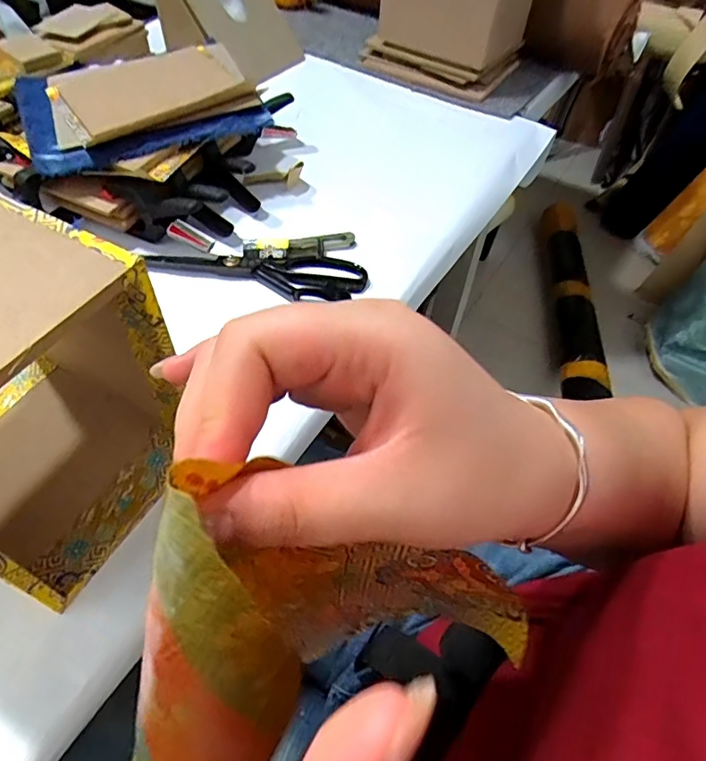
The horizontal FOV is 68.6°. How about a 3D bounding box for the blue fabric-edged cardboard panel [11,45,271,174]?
[{"bbox_3d":[-0.232,-0.306,0.556,0.232,0.033,0.198,-18,56,-16],"label":"blue fabric-edged cardboard panel"}]

